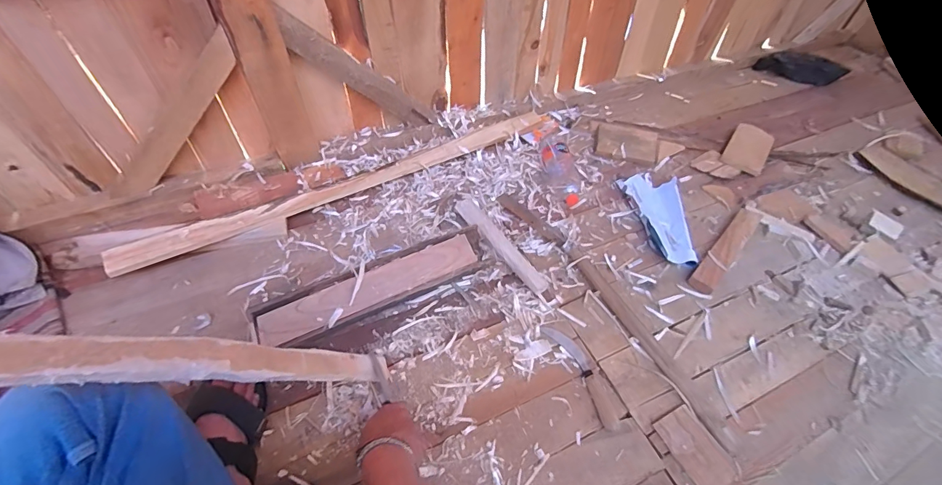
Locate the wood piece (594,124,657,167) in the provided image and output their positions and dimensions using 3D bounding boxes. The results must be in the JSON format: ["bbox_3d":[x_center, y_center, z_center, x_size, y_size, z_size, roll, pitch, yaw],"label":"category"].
[{"bbox_3d":[0.402,-0.254,1.097,0.152,0.028,0.105,11,52,4],"label":"wood piece"}]

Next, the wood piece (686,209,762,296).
[{"bbox_3d":[0.548,0.011,0.901,0.049,0.024,0.296,39,59,24],"label":"wood piece"}]

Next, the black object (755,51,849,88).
[{"bbox_3d":[1.100,-0.581,1.404,0.281,0.052,0.086,4,52,-1],"label":"black object"}]

